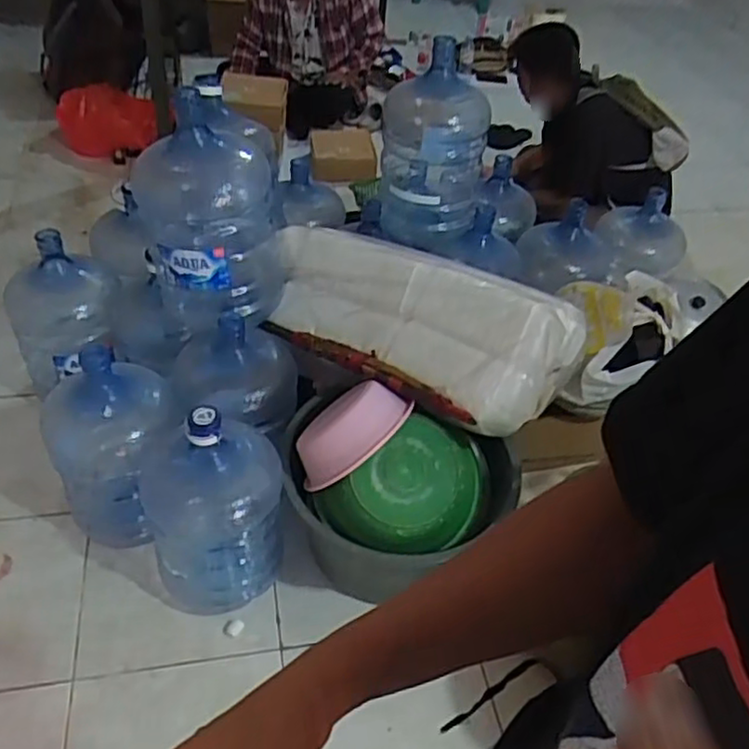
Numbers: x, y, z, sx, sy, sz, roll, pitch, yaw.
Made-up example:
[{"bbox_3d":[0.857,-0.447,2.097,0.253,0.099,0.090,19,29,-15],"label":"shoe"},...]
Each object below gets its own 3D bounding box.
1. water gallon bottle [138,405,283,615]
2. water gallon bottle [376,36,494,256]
[{"bbox_3d":[-0.326,0.266,1.414,0.270,0.483,0.240,-3,44,-11],"label":"water gallon bottle"},{"bbox_3d":[0.156,-0.604,1.797,0.271,0.455,0.269,7,43,0],"label":"water gallon bottle"}]

